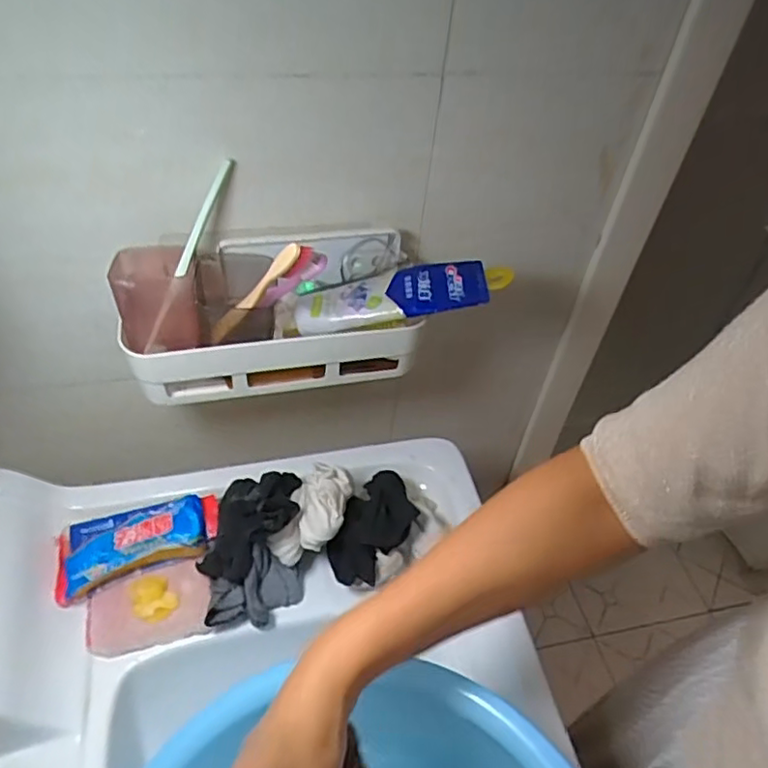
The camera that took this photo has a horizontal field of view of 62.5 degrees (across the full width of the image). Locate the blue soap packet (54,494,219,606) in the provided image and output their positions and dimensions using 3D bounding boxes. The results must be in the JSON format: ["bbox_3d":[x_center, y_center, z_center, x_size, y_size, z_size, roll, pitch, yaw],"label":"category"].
[{"bbox_3d":[-0.226,0.142,0.583,0.145,0.024,0.066,-16,50,-20],"label":"blue soap packet"}]

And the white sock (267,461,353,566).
[{"bbox_3d":[-0.065,0.118,0.590,0.060,0.056,0.093,15,47,8],"label":"white sock"}]

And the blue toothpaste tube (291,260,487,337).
[{"bbox_3d":[0.004,-0.079,0.543,0.163,0.022,0.059,-10,46,7],"label":"blue toothpaste tube"}]

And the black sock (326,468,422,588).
[{"bbox_3d":[-0.006,0.130,0.599,0.061,0.040,0.113,22,48,14],"label":"black sock"}]

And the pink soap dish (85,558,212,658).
[{"bbox_3d":[-0.210,0.199,0.566,0.105,0.017,0.066,-10,48,-15],"label":"pink soap dish"}]

